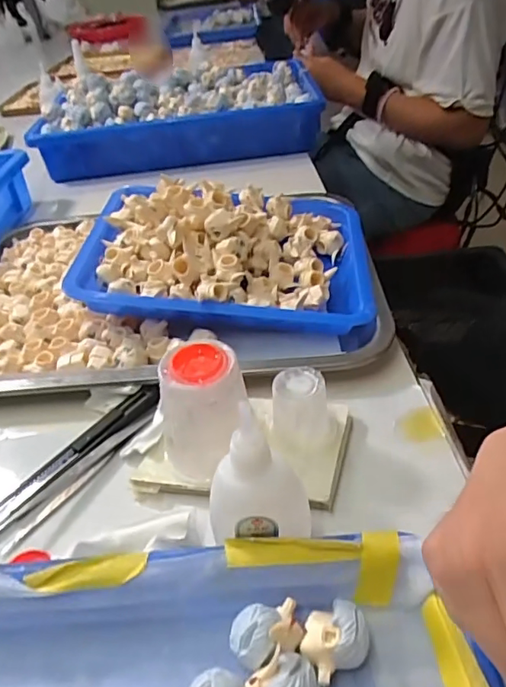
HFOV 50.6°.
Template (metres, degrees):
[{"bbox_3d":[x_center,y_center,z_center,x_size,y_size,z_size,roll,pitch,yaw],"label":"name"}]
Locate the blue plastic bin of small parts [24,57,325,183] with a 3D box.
[{"bbox_3d":[-0.096,-0.310,0.720,0.351,0.092,0.188,-7,39,0],"label":"blue plastic bin of small parts"}]

